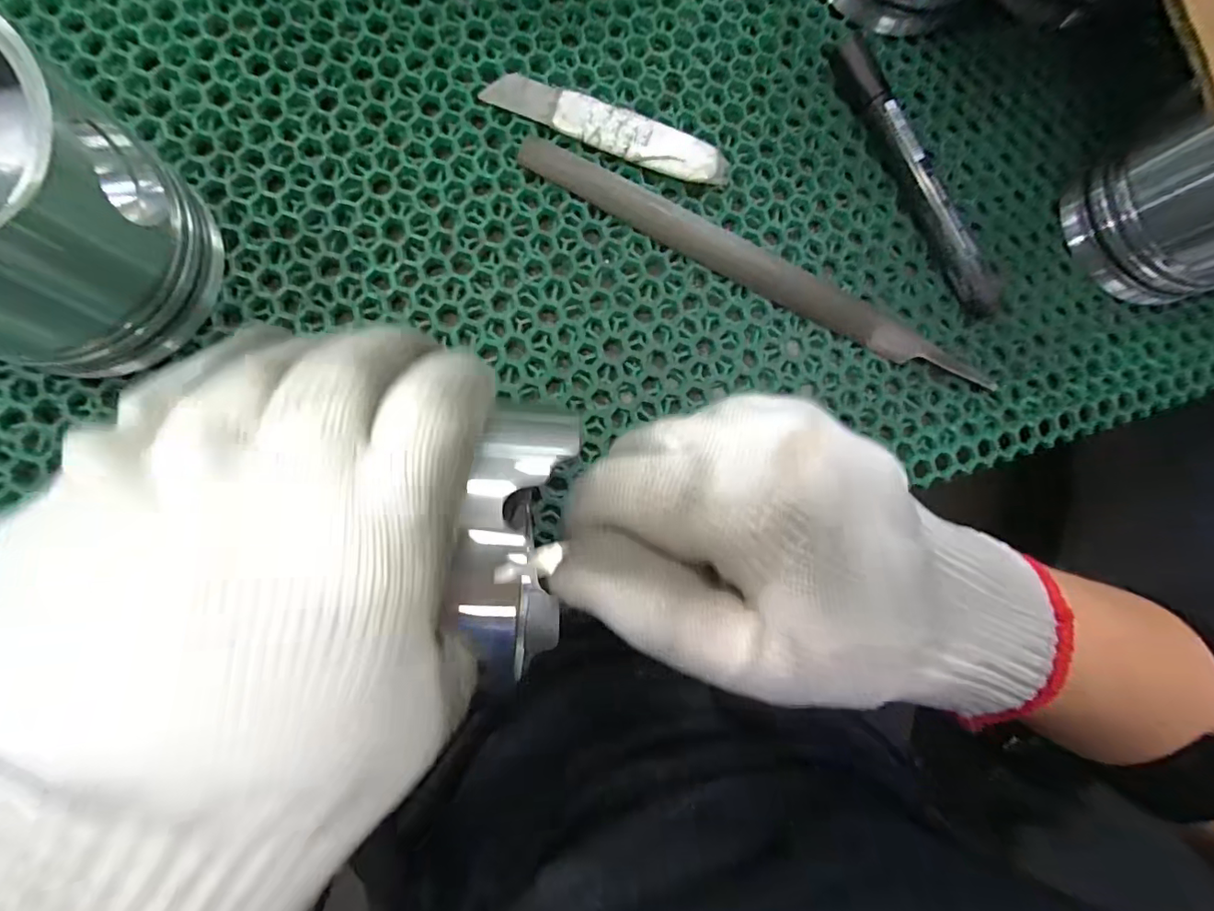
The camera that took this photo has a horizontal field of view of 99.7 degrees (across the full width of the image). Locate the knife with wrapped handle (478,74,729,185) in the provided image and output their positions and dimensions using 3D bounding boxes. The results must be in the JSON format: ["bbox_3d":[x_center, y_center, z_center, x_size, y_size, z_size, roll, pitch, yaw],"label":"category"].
[{"bbox_3d":[0.001,-0.146,0.230,0.111,0.009,0.020,20,82,-5],"label":"knife with wrapped handle"}]

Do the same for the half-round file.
[{"bbox_3d":[0.072,-0.085,0.237,0.236,0.005,0.017,26,82,-5],"label":"half-round file"}]

